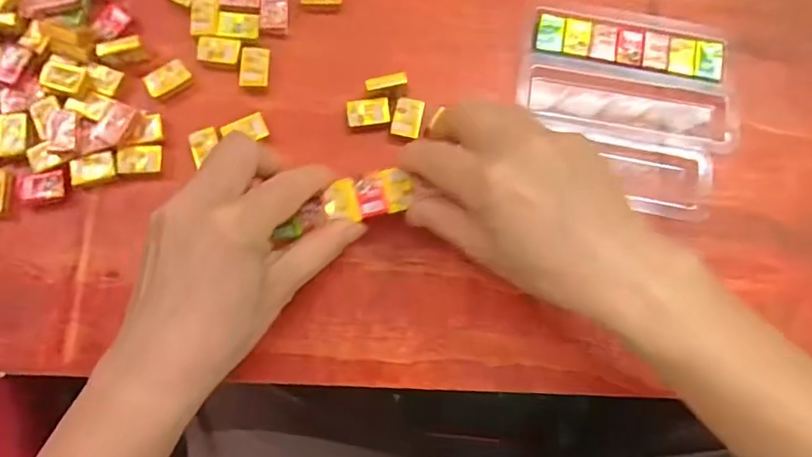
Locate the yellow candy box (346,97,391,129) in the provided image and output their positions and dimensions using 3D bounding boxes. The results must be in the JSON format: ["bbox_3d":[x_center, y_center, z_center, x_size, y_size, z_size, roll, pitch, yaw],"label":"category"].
[{"bbox_3d":[-0.023,-0.071,0.322,0.026,0.005,0.017,-5,81,-3],"label":"yellow candy box"}]

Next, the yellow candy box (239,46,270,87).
[{"bbox_3d":[-0.093,-0.099,0.322,0.017,0.008,0.025,2,81,-2],"label":"yellow candy box"}]

